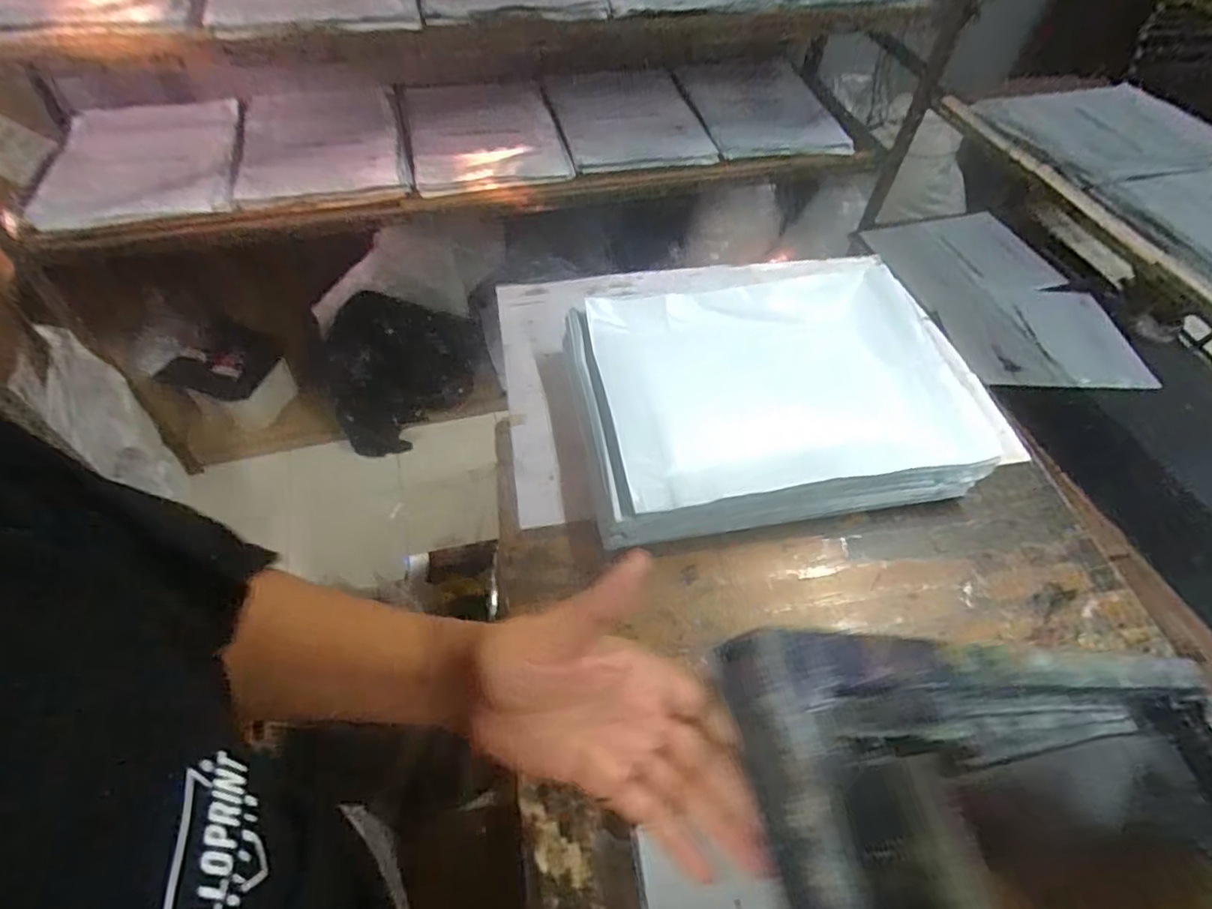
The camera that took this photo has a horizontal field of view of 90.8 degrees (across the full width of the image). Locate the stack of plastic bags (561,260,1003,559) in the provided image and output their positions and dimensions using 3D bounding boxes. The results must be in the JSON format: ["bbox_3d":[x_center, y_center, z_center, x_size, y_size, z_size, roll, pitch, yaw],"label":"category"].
[{"bbox_3d":[0.207,-0.080,0.811,0.474,0.124,0.347,-6,55,-8],"label":"stack of plastic bags"}]

